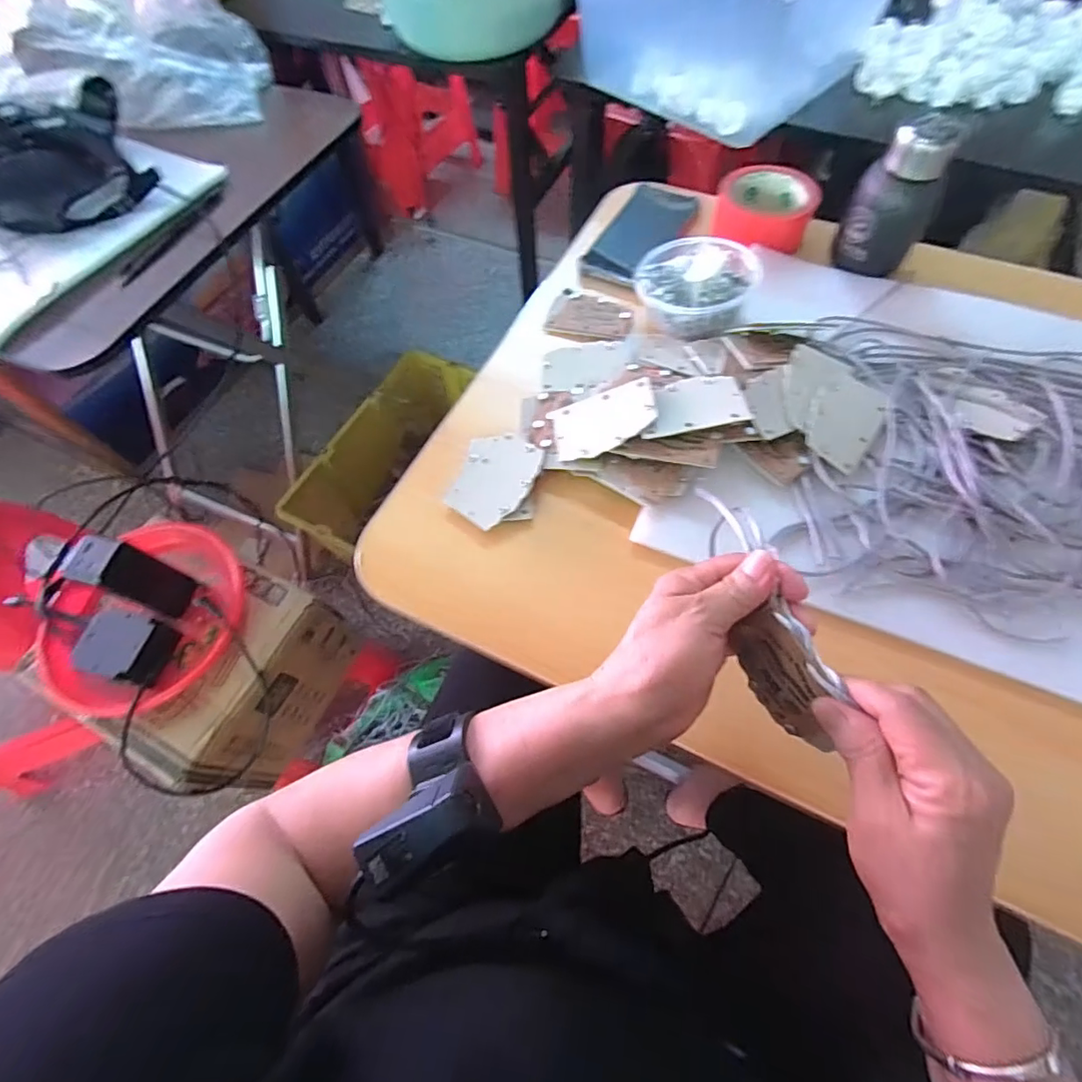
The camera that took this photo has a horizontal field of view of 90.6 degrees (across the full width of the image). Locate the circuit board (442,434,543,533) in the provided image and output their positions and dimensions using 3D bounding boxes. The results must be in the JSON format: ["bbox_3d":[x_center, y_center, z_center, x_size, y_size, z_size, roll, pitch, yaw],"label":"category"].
[{"bbox_3d":[-0.039,-0.052,0.452,0.064,0.011,0.087,19,66,13],"label":"circuit board"}]

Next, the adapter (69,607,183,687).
[{"bbox_3d":[-0.480,0.122,0.618,0.089,0.046,0.073,12,65,9],"label":"adapter"}]

